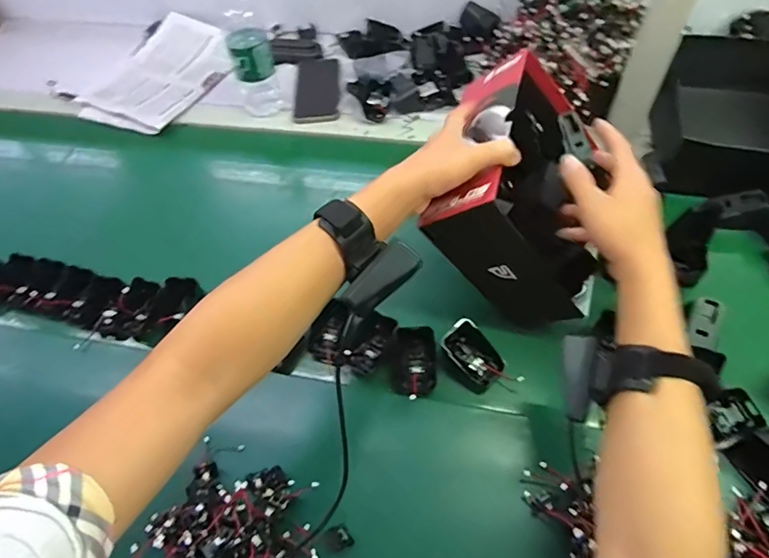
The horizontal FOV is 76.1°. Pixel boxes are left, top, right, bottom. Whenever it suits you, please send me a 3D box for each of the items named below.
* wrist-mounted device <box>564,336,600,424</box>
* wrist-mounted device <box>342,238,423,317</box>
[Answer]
[{"bbox_3d":[0.161,0.082,0.404,0.023,0.025,0.069,5,84,8],"label":"wrist-mounted device"},{"bbox_3d":[-0.002,0.000,0.406,0.068,0.024,0.024,-43,63,-6],"label":"wrist-mounted device"}]

